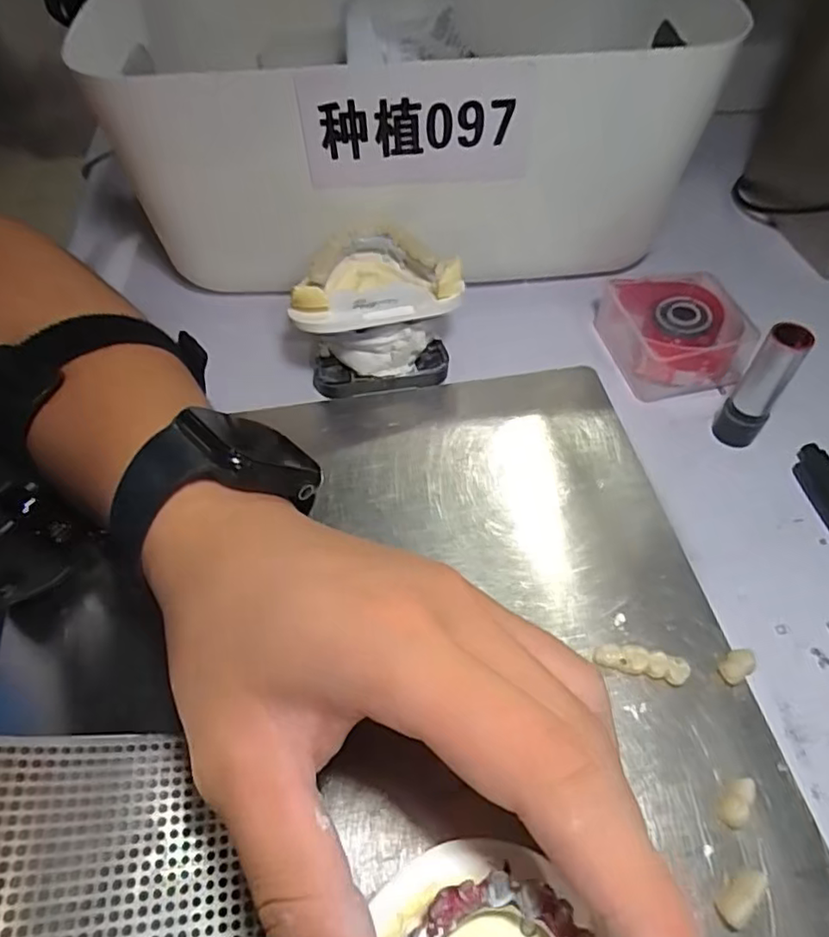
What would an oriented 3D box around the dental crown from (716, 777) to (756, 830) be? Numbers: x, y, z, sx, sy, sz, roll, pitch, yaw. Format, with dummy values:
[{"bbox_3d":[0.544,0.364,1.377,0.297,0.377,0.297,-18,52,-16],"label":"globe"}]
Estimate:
[{"bbox_3d":[0.101,0.104,0.189,0.010,0.006,0.015,36,63,25],"label":"dental crown"}]

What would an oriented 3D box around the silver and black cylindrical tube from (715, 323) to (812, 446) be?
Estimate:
[{"bbox_3d":[0.146,-0.032,0.258,0.018,0.061,0.014,33,62,23],"label":"silver and black cylindrical tube"}]

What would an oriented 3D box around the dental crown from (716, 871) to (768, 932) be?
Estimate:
[{"bbox_3d":[0.094,0.124,0.175,0.016,0.008,0.009,-39,61,-23],"label":"dental crown"}]

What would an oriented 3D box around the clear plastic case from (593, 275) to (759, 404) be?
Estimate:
[{"bbox_3d":[0.128,-0.070,0.303,0.054,0.031,0.063,-7,54,-2],"label":"clear plastic case"}]

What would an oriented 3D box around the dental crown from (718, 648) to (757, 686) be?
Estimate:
[{"bbox_3d":[0.115,0.070,0.216,0.014,0.007,0.009,-29,58,-18],"label":"dental crown"}]

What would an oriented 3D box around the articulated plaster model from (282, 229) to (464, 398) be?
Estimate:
[{"bbox_3d":[-0.019,-0.078,0.299,0.074,0.058,0.063,-10,54,-5],"label":"articulated plaster model"}]

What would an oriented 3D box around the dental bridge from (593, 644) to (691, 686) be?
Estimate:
[{"bbox_3d":[0.081,0.069,0.216,0.031,0.008,0.009,12,55,11],"label":"dental bridge"}]

